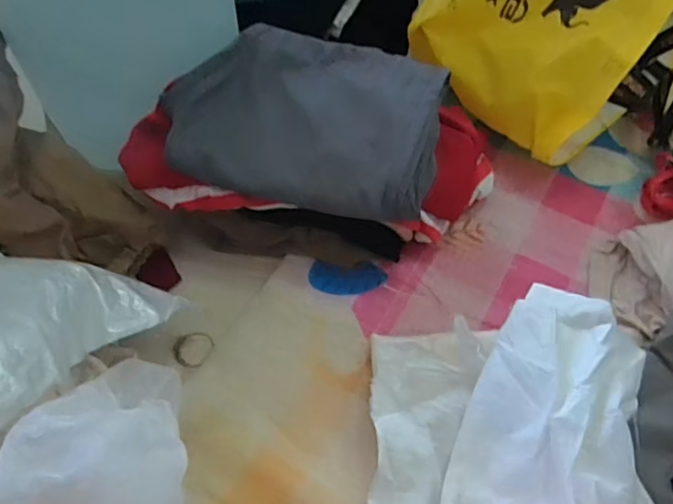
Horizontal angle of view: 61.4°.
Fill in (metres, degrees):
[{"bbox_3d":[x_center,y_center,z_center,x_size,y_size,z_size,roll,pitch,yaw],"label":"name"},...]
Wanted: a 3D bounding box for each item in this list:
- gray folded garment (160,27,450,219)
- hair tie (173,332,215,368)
[{"bbox_3d":[-0.031,-0.166,0.676,0.306,0.060,0.235,10,56,6],"label":"gray folded garment"},{"bbox_3d":[-0.163,0.109,0.643,0.045,0.010,0.045,0,55,0],"label":"hair tie"}]

